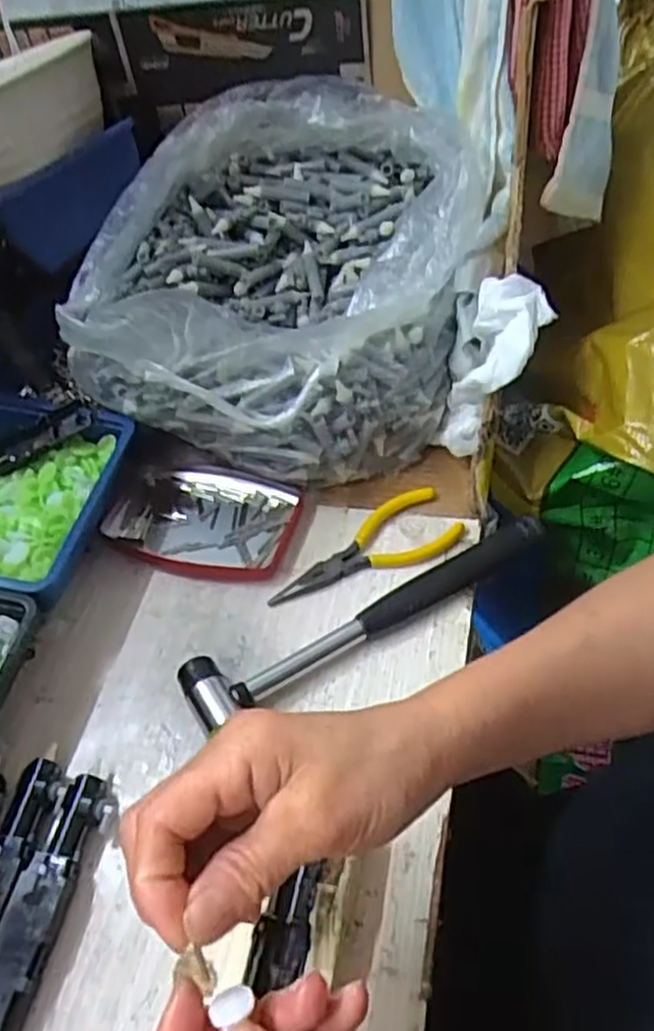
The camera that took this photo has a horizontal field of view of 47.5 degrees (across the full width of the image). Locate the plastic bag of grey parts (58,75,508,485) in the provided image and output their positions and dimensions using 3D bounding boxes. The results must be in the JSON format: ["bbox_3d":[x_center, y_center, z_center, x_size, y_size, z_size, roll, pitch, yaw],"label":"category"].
[{"bbox_3d":[-0.027,-0.169,0.518,0.247,0.143,0.267,19,53,21],"label":"plastic bag of grey parts"}]

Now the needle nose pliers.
[{"bbox_3d":[0.022,0.023,0.463,0.125,0.012,0.044,-24,50,-15],"label":"needle nose pliers"}]

